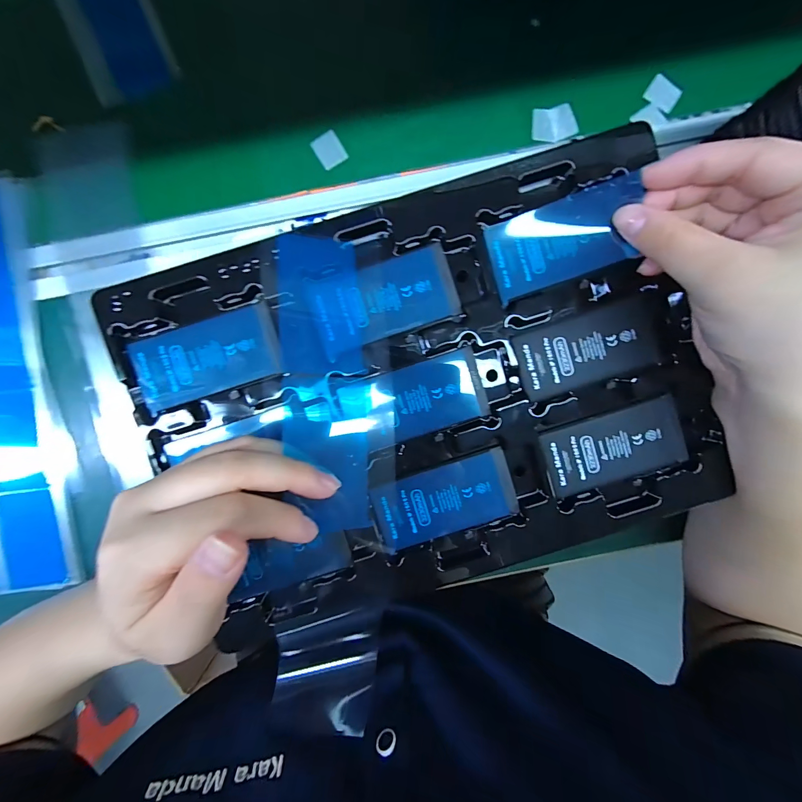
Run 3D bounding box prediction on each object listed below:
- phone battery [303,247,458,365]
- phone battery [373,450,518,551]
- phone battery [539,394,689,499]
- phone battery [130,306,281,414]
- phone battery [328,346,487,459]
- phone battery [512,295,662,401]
[{"bbox_3d":[-0.010,-0.060,0.208,0.082,0.005,0.045,-20,92,-1],"label":"phone battery"},{"bbox_3d":[0.027,0.061,0.216,0.086,0.005,0.042,-17,92,-1],"label":"phone battery"},{"bbox_3d":[0.131,0.029,0.213,0.084,0.004,0.044,-17,92,-1],"label":"phone battery"},{"bbox_3d":[-0.114,-0.025,0.205,0.081,0.005,0.041,-17,92,-1],"label":"phone battery"},{"bbox_3d":[0.006,0.001,0.211,0.086,0.005,0.042,-16,92,-1],"label":"phone battery"},{"bbox_3d":[0.114,-0.032,0.211,0.085,0.005,0.040,-17,91,1],"label":"phone battery"}]

